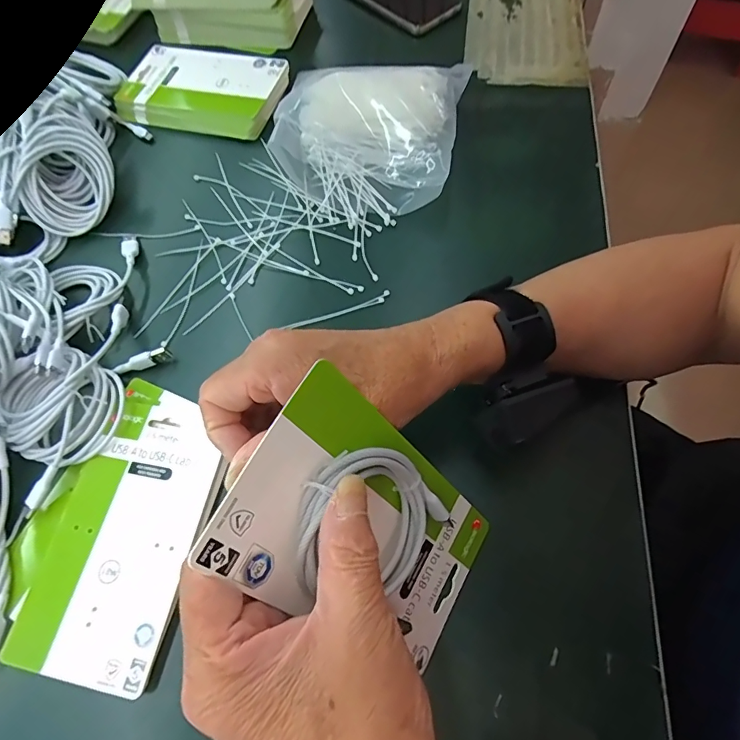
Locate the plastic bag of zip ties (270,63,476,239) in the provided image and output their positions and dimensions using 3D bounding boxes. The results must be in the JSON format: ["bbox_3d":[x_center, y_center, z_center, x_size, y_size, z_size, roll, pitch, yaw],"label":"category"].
[{"bbox_3d":[-0.004,-0.231,0.451,0.180,0.054,0.201,5,65,6],"label":"plastic bag of zip ties"}]

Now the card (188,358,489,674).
[{"bbox_3d":[0.006,0.086,0.239,0.013,0.175,0.096,5,57,48],"label":"card"}]

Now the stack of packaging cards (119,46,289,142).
[{"bbox_3d":[-0.187,-0.318,0.527,0.181,0.028,0.112,12,66,9],"label":"stack of packaging cards"}]

